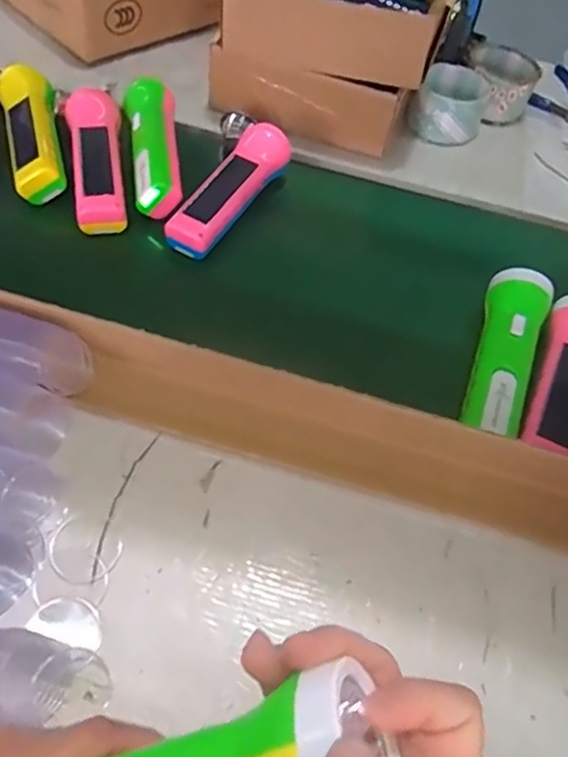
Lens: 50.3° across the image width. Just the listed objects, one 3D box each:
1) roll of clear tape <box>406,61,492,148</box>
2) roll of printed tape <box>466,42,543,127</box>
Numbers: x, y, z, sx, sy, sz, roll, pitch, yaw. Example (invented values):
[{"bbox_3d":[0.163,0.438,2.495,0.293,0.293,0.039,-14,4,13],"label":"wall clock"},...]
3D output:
[{"bbox_3d":[0.186,-0.309,0.683,0.077,0.051,0.076,2,56,-4],"label":"roll of clear tape"},{"bbox_3d":[0.254,-0.349,0.716,0.092,0.049,0.090,-15,59,-15],"label":"roll of printed tape"}]

